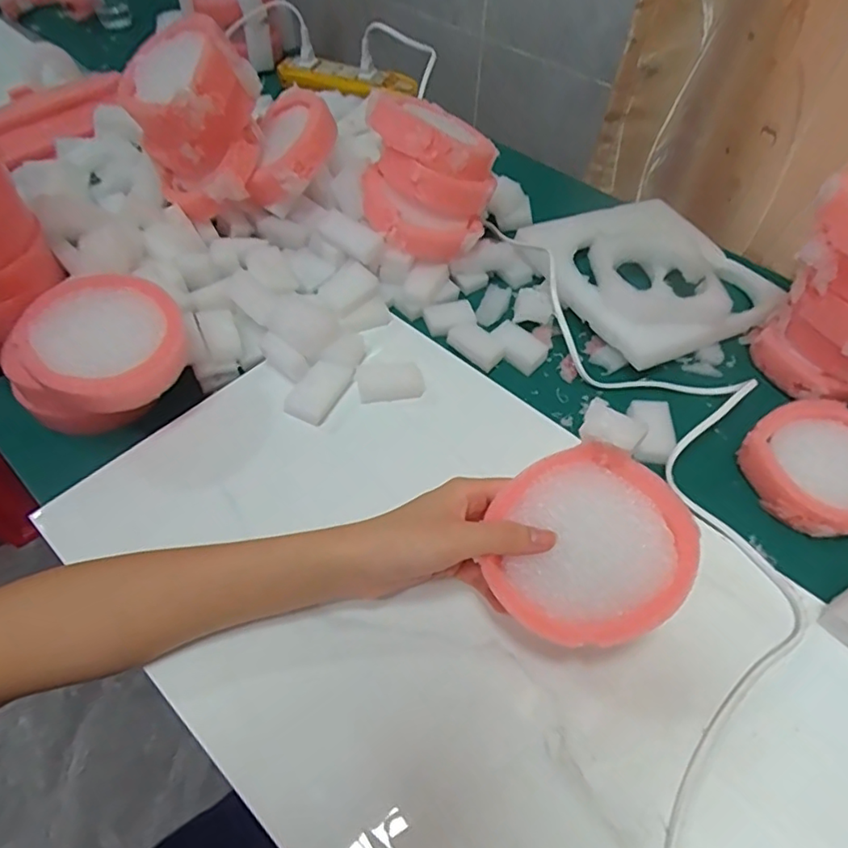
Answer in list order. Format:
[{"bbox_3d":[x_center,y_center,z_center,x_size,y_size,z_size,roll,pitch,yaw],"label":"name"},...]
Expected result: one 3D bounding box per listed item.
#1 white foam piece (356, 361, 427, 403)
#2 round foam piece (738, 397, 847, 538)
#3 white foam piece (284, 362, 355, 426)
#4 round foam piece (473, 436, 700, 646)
[{"bbox_3d":[-0.026,-0.033,0.445,0.050,0.013,0.032,-4,53,-5],"label":"white foam piece"},{"bbox_3d":[0.279,0.030,0.401,0.109,0.024,0.096,-24,57,-19],"label":"round foam piece"},{"bbox_3d":[-0.078,-0.024,0.437,0.032,0.012,0.053,35,63,-1],"label":"white foam piece"},{"bbox_3d":[0.085,0.065,0.310,0.095,0.028,0.098,41,97,8],"label":"round foam piece"}]

